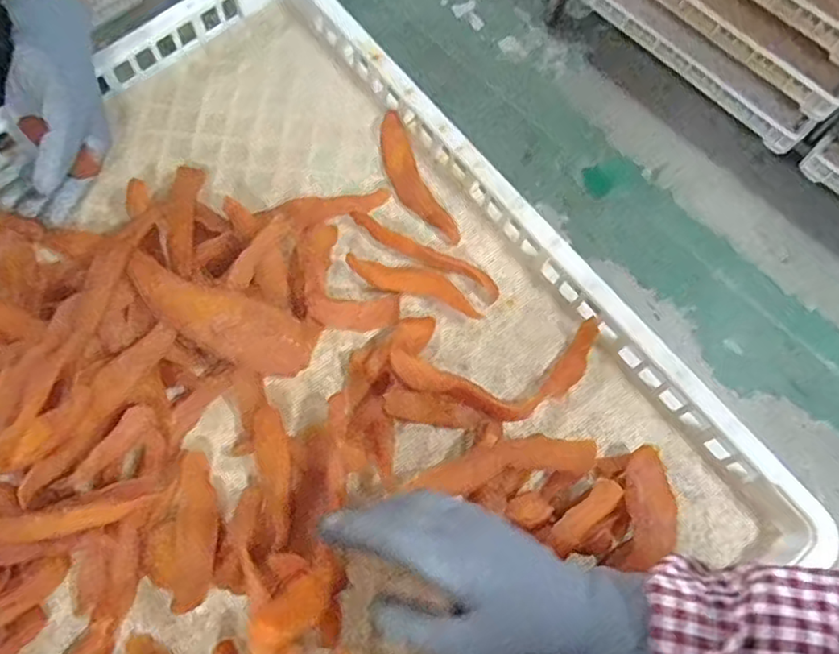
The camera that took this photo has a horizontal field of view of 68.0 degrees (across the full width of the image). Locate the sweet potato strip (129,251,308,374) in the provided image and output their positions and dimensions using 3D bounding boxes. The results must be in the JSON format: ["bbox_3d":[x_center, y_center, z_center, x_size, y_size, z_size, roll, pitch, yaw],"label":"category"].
[{"bbox_3d":[-0.145,-0.008,0.454,0.138,0.011,0.048,29,72,-19],"label":"sweet potato strip"}]

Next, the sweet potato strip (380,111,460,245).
[{"bbox_3d":[-0.007,-0.126,0.535,0.031,0.012,0.128,-24,74,-9],"label":"sweet potato strip"}]

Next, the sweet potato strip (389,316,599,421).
[{"bbox_3d":[0.062,0.039,0.476,0.159,0.025,0.062,-9,72,-4],"label":"sweet potato strip"}]

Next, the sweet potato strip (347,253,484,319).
[{"bbox_3d":[-0.003,-0.037,0.505,0.112,0.018,0.024,16,72,5],"label":"sweet potato strip"}]

